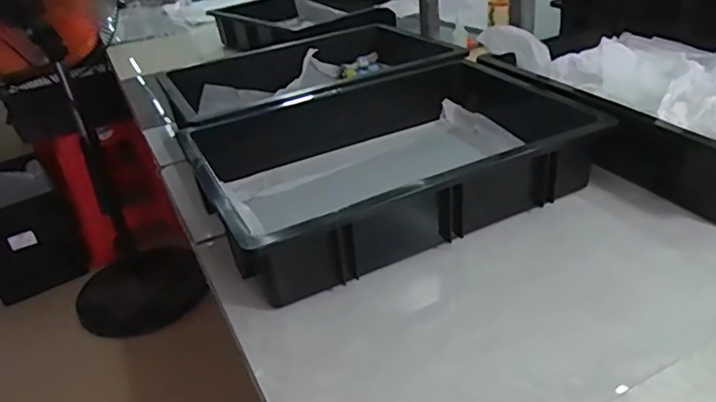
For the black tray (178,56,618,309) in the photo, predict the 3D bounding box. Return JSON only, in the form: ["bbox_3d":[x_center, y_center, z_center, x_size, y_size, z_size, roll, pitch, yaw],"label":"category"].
[{"bbox_3d":[0.044,-0.049,0.695,0.458,0.102,0.303,-20,32,-20],"label":"black tray"}]

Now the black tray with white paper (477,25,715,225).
[{"bbox_3d":[0.416,-0.141,0.758,0.313,0.136,0.432,-17,31,-16],"label":"black tray with white paper"}]

